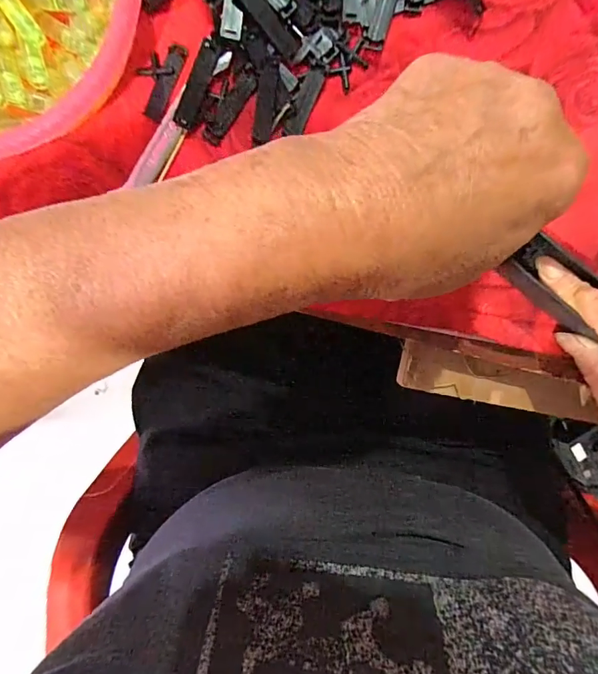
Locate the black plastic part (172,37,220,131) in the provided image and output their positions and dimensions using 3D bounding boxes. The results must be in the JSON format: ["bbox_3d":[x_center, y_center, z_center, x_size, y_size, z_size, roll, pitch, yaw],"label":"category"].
[{"bbox_3d":[-0.057,-0.140,0.235,0.011,0.004,0.047,25,98,-5],"label":"black plastic part"}]

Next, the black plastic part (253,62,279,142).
[{"bbox_3d":[-0.019,-0.131,0.236,0.010,0.004,0.041,8,99,-2],"label":"black plastic part"}]

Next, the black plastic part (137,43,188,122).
[{"bbox_3d":[-0.078,-0.143,0.236,0.020,0.004,0.041,25,98,-5],"label":"black plastic part"}]

